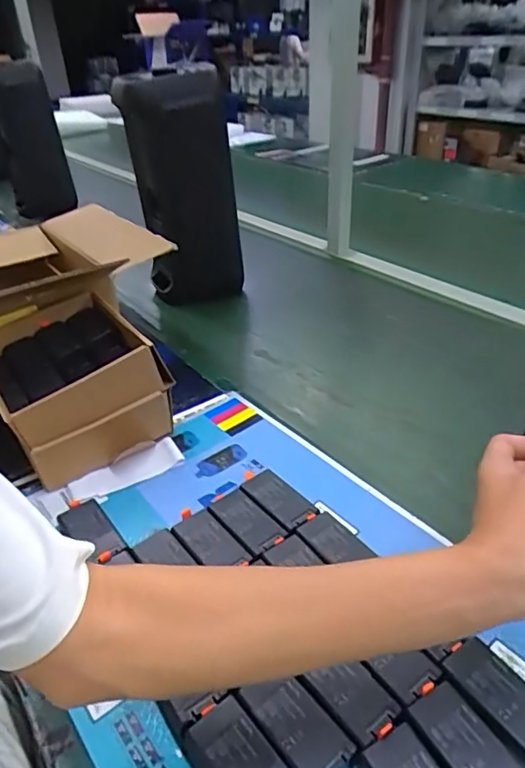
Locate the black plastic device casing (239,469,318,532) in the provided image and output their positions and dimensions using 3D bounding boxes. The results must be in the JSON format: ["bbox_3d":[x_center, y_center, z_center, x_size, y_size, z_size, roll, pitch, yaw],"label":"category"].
[{"bbox_3d":[0.019,0.135,0.593,0.045,0.026,0.087,-28,41,-31],"label":"black plastic device casing"}]

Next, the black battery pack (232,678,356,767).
[{"bbox_3d":[0.025,0.259,0.403,0.045,0.024,0.085,-27,41,-31],"label":"black battery pack"}]

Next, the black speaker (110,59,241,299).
[{"bbox_3d":[-0.144,-0.353,0.994,0.189,0.392,0.137,-7,35,-5],"label":"black speaker"}]

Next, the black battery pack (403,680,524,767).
[{"bbox_3d":[0.147,0.269,0.385,0.051,0.024,0.088,-23,39,-26],"label":"black battery pack"}]

